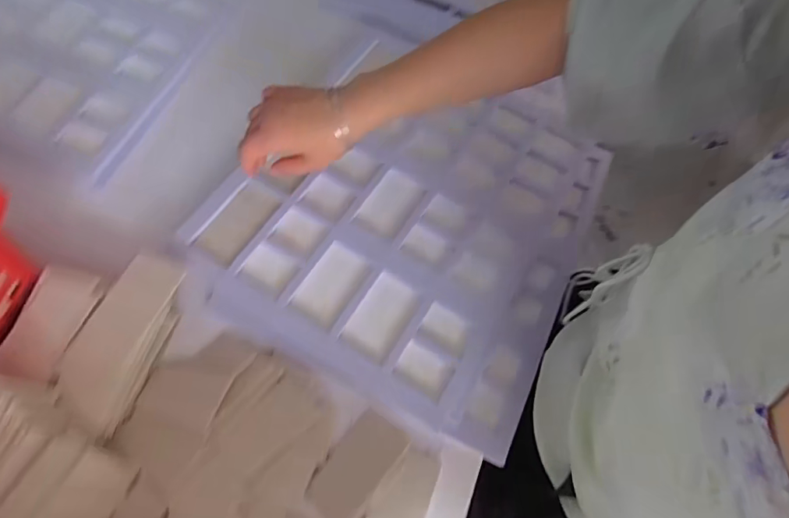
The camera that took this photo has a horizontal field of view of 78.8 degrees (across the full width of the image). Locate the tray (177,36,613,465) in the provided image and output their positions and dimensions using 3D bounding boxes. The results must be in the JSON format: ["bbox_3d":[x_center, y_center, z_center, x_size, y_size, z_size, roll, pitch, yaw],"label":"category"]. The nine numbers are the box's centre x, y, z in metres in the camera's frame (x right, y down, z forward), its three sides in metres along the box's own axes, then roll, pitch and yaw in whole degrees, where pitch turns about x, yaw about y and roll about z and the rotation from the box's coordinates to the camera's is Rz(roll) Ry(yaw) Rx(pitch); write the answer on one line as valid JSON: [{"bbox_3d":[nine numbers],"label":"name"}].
[{"bbox_3d":[0.021,-0.059,0.569,0.395,0.044,0.422,25,71,7],"label":"tray"}]

